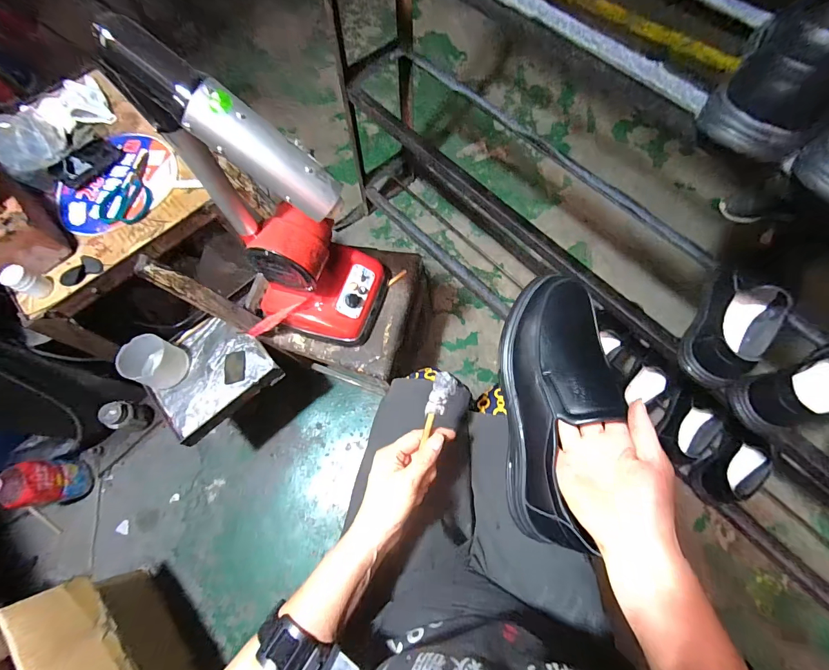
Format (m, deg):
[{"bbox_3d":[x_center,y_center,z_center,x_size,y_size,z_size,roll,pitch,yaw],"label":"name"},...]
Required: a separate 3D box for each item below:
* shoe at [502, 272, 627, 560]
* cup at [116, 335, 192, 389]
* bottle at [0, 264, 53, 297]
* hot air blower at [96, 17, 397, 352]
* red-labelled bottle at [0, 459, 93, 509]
[{"bbox_3d":[0.144,0.062,0.373,0.102,0.095,0.268,9,74,3],"label":"shoe"},{"bbox_3d":[-0.511,0.054,0.722,0.081,0.073,0.089,-1,69,2],"label":"cup"},{"bbox_3d":[-0.604,-0.083,0.573,0.035,0.051,0.034,-1,69,2],"label":"bottle"},{"bbox_3d":[-0.180,-0.150,0.544,0.218,0.465,0.188,10,69,6],"label":"hot air blower"},{"bbox_3d":[-0.843,0.330,0.829,0.087,0.205,0.097,-2,69,1],"label":"red-labelled bottle"}]

